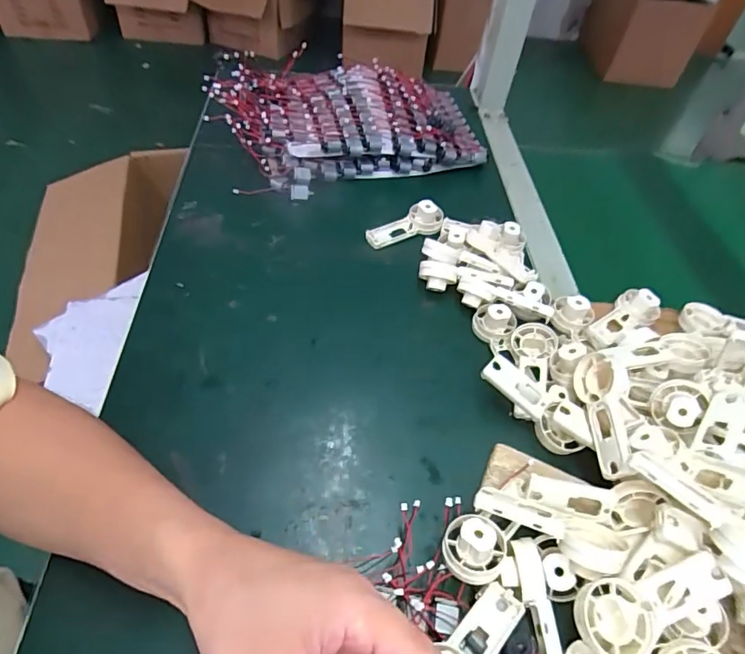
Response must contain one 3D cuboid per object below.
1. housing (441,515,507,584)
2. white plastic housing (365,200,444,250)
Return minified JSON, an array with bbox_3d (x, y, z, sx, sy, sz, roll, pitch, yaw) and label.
[{"bbox_3d":[0.066,0.141,0.312,0.040,0.026,0.036,10,50,2],"label":"housing"},{"bbox_3d":[0.037,-0.115,0.549,0.090,0.028,0.034,-19,55,-21],"label":"white plastic housing"}]

